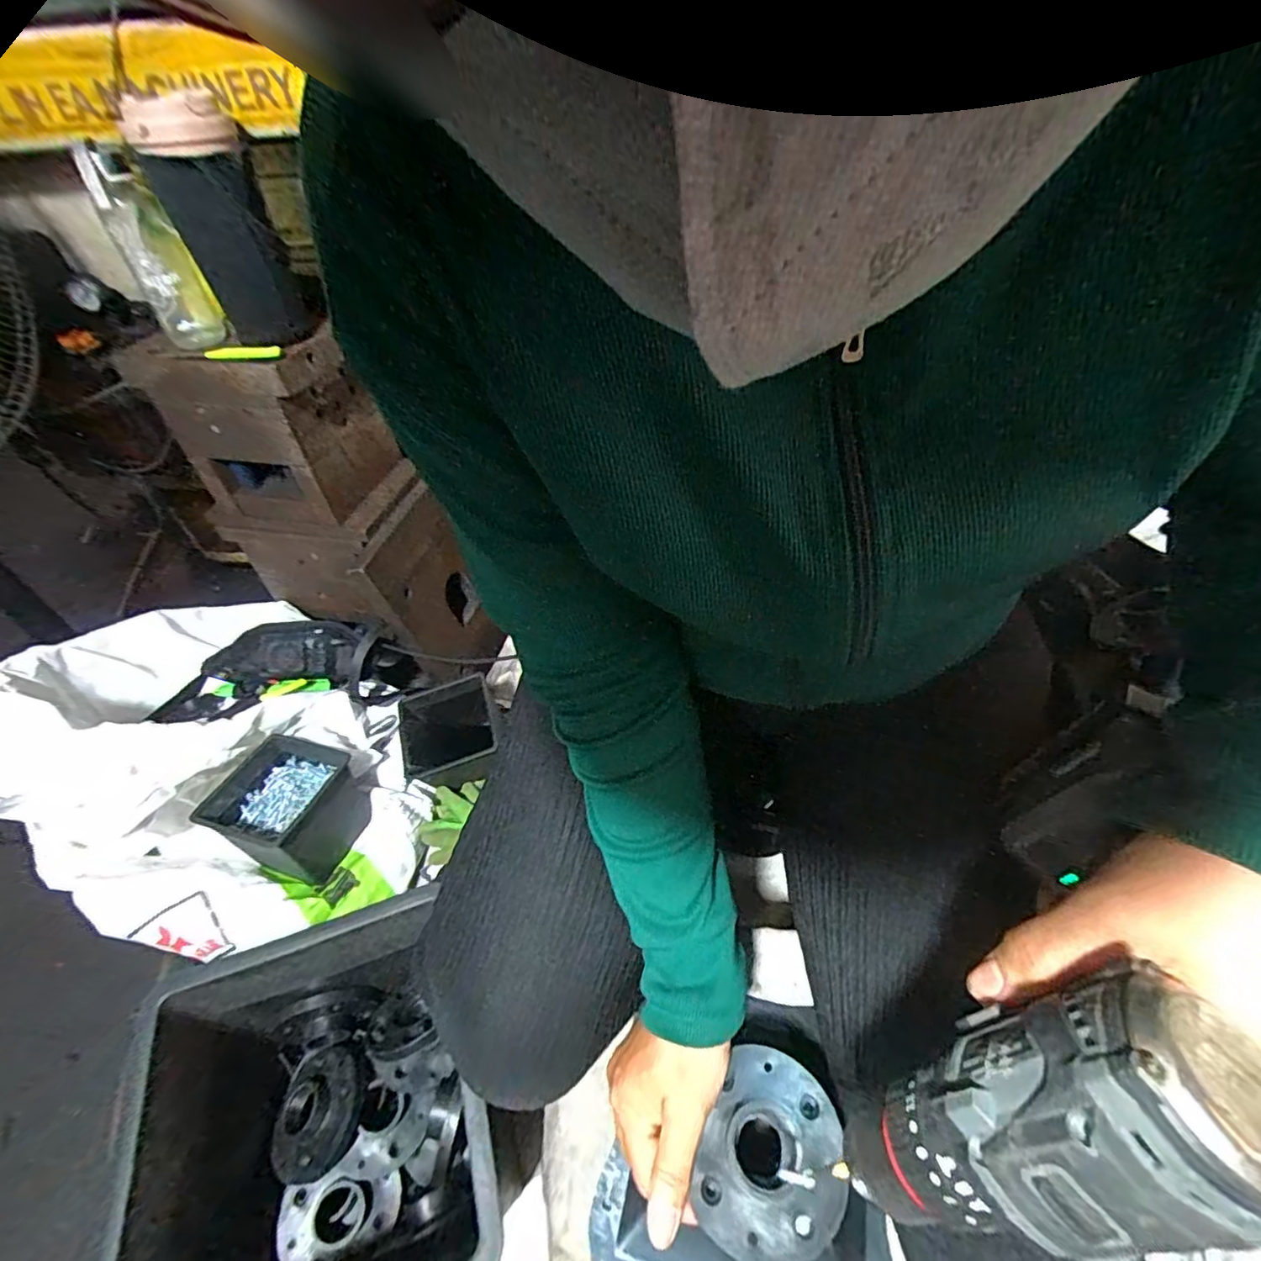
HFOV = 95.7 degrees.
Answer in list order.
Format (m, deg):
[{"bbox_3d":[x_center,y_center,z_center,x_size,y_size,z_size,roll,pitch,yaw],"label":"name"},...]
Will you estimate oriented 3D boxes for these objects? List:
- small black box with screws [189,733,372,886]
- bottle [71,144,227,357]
[{"bbox_3d":[-0.418,0.214,0.708,0.126,0.119,0.138,12,49,15],"label":"small black box with screws"},{"bbox_3d":[-0.523,-0.412,0.625,0.058,0.180,0.070,-28,51,-20],"label":"bottle"}]

